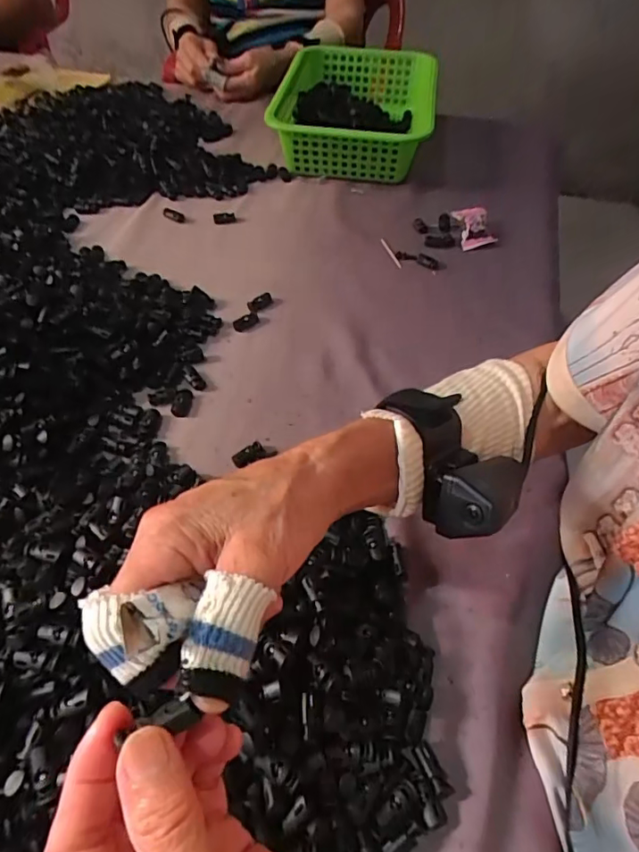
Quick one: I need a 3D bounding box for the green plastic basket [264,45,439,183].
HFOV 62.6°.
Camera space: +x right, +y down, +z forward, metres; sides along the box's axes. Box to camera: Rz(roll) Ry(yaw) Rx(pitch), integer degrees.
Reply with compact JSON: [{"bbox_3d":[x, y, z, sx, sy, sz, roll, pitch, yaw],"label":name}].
[{"bbox_3d":[0.057,-0.466,0.781,0.216,0.080,0.317,7,53,3],"label":"green plastic basket"}]

